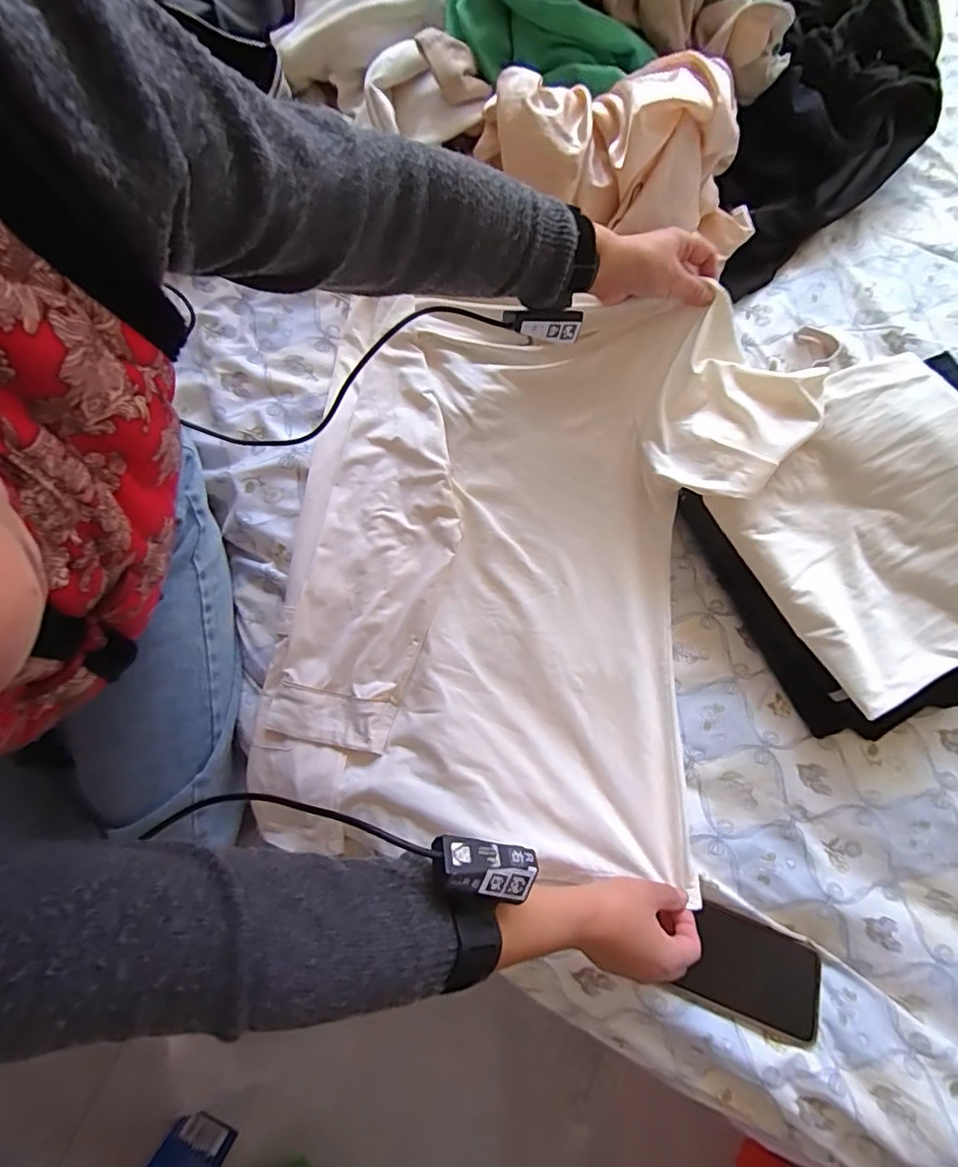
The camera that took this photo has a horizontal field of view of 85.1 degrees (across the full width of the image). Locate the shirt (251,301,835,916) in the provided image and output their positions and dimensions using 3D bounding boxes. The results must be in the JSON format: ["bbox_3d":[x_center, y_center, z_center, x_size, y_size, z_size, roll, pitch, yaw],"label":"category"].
[{"bbox_3d":[0.032,-0.009,0.518,0.460,0.088,0.551,10,80,3],"label":"shirt"}]

